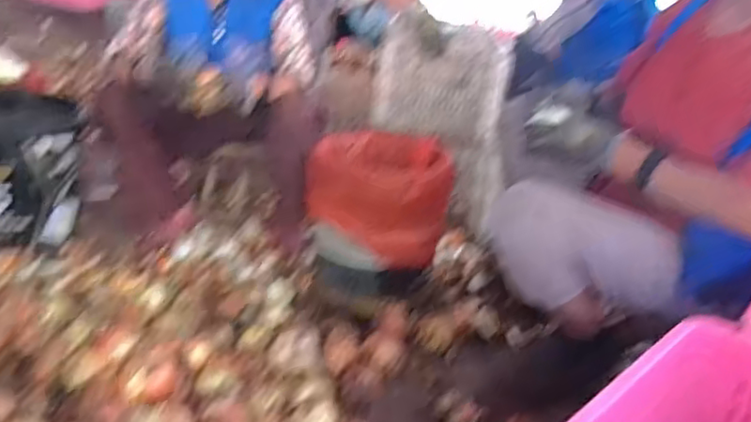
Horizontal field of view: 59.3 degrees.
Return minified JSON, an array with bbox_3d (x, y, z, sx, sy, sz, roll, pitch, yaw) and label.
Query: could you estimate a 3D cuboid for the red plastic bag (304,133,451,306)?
[{"bbox_3d":[0.003,0.022,1.491,0.308,0.329,0.215,7,21,5],"label":"red plastic bag"}]

